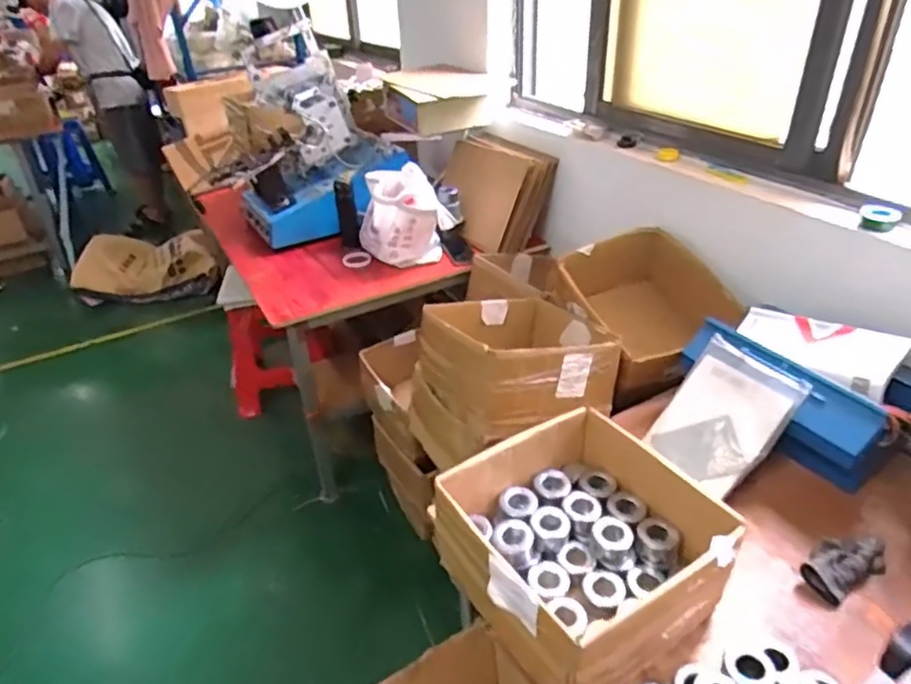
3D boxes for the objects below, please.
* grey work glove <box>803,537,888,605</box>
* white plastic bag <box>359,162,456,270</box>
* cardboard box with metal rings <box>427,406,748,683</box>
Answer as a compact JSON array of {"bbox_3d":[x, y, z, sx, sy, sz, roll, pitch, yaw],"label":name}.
[{"bbox_3d":[0.605,0.342,0.967,0.141,0.033,0.073,-18,36,-22],"label":"grey work glove"},{"bbox_3d":[-0.155,-0.371,1.863,0.251,0.245,0.179,-11,34,-12],"label":"white plastic bag"},{"bbox_3d":[0.194,0.294,0.933,0.353,0.152,0.329,-22,38,-26],"label":"cardboard box with metal rings"}]

